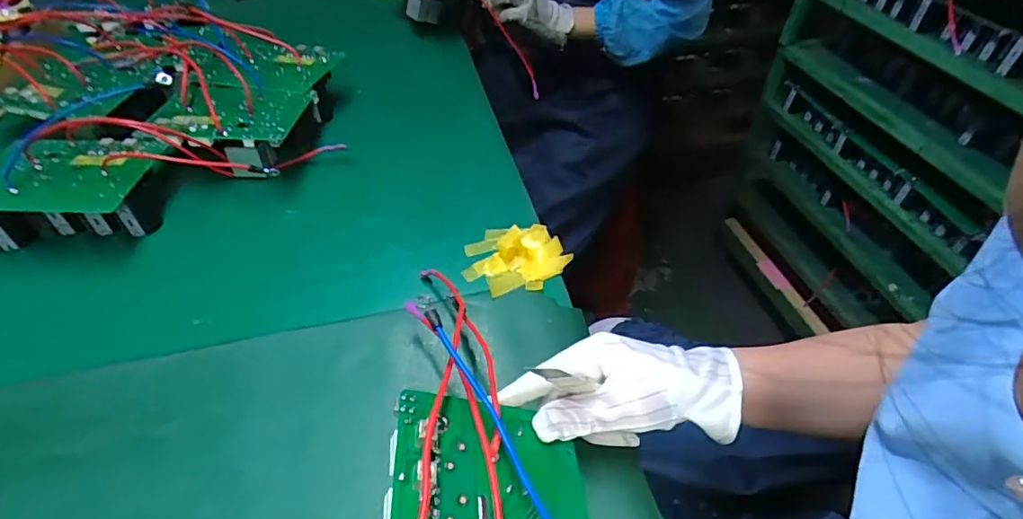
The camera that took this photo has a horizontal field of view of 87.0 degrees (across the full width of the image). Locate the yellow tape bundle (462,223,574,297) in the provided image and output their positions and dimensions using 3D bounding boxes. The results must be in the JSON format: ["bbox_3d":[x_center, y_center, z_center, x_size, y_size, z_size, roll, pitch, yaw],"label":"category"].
[{"bbox_3d":[0.004,-0.008,0.488,0.092,0.024,0.076,-6,47,-7],"label":"yellow tape bundle"}]

